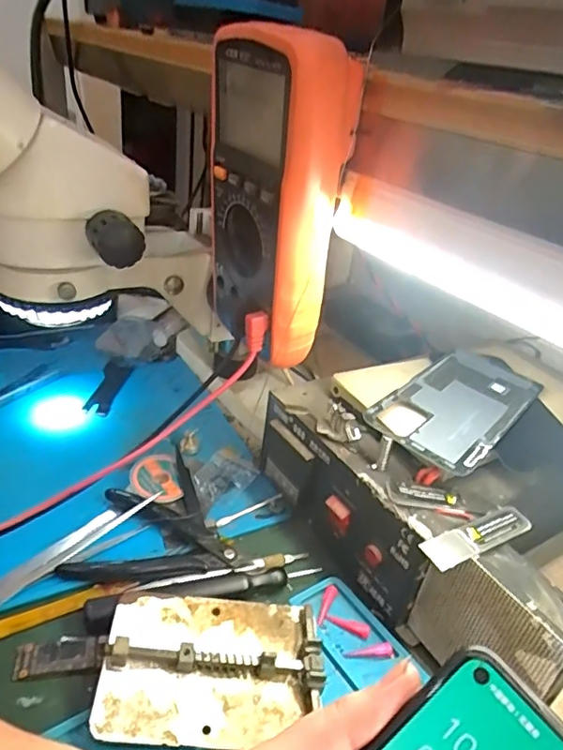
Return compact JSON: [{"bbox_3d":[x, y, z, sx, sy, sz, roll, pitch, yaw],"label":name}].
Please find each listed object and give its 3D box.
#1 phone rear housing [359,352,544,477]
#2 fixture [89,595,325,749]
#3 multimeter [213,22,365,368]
[{"bbox_3d":[0.125,0.019,0.391,0.073,0.004,0.153,31,37,29],"label":"phone rear housing"},{"bbox_3d":[-0.037,0.157,0.306,0.117,0.021,0.077,2,31,-7],"label":"fixture"},{"bbox_3d":[-0.004,-0.098,0.323,0.053,0.169,0.086,-7,33,-23],"label":"multimeter"}]

